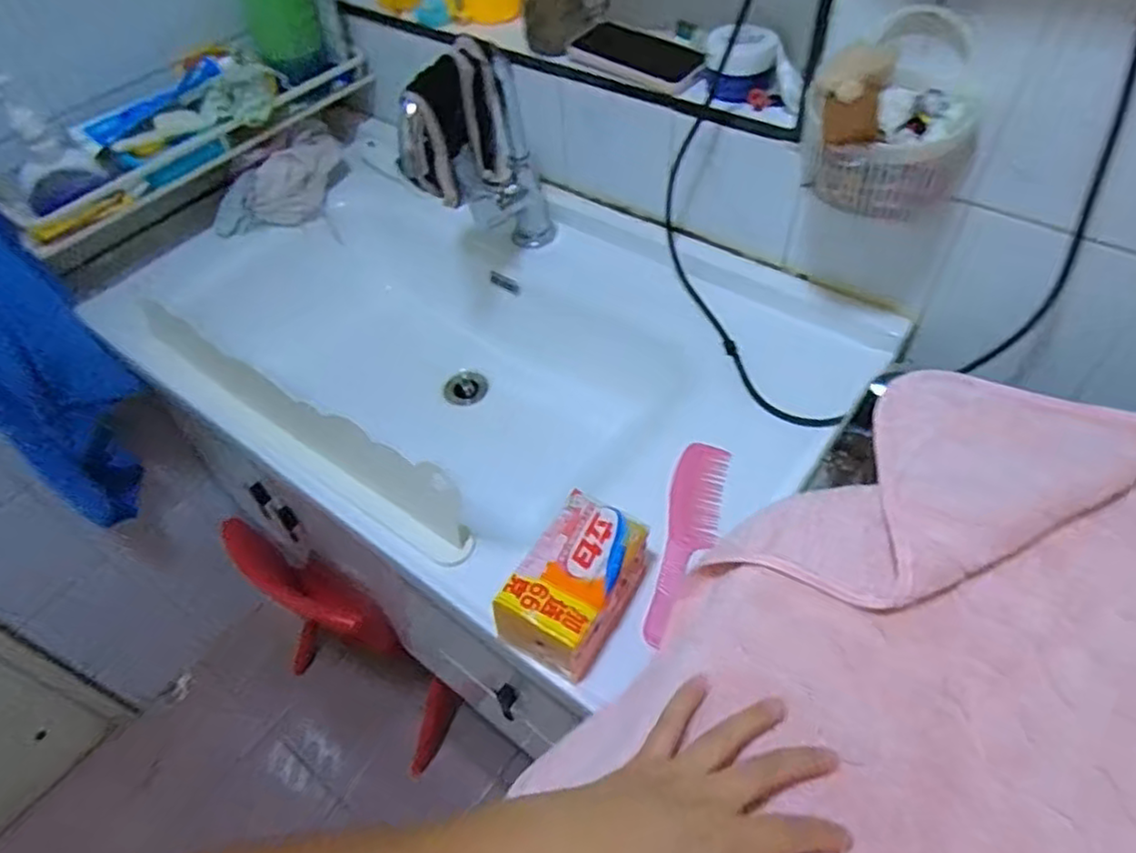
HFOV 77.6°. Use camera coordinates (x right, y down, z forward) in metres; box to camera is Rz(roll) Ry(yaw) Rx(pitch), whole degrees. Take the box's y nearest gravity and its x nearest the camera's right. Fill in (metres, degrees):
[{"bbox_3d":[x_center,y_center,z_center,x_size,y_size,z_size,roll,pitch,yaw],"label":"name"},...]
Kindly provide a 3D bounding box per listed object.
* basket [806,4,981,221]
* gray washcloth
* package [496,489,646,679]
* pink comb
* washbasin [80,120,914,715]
[{"bbox_3d":[0.255,-0.231,0.558,0.125,0.121,0.127,19,55,19],"label":"basket"},{"bbox_3d":[-0.377,-0.317,0.932,0.196,0.073,0.068,-38,57,-23],"label":"gray washcloth"},{"bbox_3d":[0.005,0.123,0.539,0.073,0.068,0.122,25,57,23],"label":"package"},{"bbox_3d":[0.105,0.096,0.607,0.045,0.009,0.184,14,63,6],"label":"pink comb"},{"bbox_3d":[-0.110,-0.079,0.835,0.779,0.246,0.495,32,60,27],"label":"washbasin"}]

